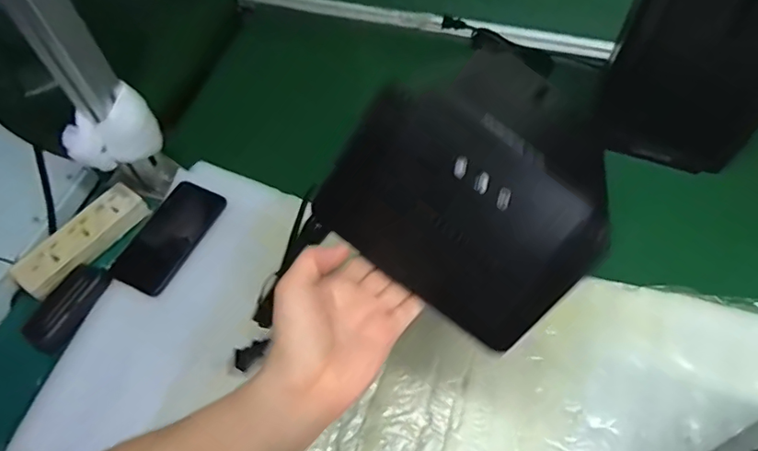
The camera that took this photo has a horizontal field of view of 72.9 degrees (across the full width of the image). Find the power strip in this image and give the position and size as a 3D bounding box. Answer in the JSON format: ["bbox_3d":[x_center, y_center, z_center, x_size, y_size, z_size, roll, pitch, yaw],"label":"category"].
[{"bbox_3d":[-0.382,0.014,0.656,0.061,0.024,0.167,33,65,20],"label":"power strip"}]

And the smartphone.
[{"bbox_3d":[-0.274,0.012,0.670,0.079,0.011,0.155,23,62,15],"label":"smartphone"}]

